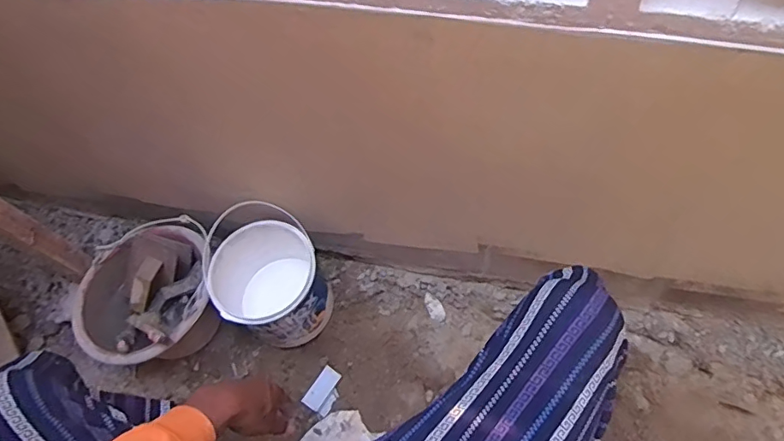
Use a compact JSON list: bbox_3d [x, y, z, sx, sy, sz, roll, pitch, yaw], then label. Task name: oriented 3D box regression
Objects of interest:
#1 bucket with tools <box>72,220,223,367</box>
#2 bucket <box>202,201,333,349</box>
[{"bbox_3d":[-0.438,0.146,0.940,0.244,0.149,0.261,-4,61,2],"label":"bucket with tools"},{"bbox_3d":[-0.225,0.117,0.941,0.208,0.206,0.186,39,70,22],"label":"bucket"}]

